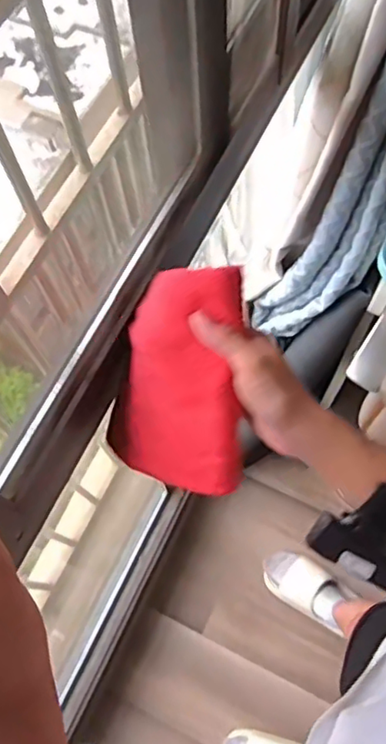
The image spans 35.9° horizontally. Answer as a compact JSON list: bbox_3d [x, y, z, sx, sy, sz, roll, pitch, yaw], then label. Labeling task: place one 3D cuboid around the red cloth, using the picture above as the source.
[{"bbox_3d":[-0.014,0.006,0.494,0.120,0.016,0.180,11,105,36],"label":"red cloth"}]

